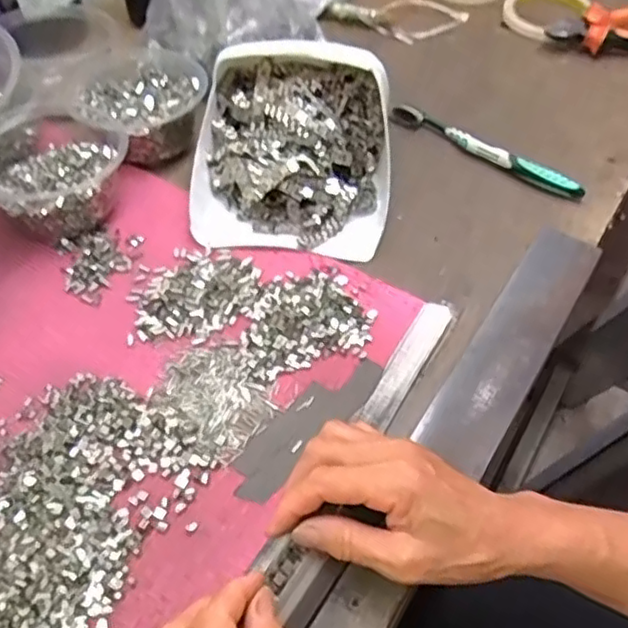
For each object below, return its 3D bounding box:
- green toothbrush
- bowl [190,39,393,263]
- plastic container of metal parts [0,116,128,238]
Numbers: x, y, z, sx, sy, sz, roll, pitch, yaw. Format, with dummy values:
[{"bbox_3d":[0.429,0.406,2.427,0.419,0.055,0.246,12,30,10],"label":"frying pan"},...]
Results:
[{"bbox_3d":[0.148,-0.145,0.582,0.183,0.017,0.015,31,59,21],"label":"green toothbrush"},{"bbox_3d":[-0.017,-0.136,0.531,0.155,0.079,0.155,6,54,4],"label":"bowl"},{"bbox_3d":[-0.211,-0.115,0.524,0.110,0.059,0.120,0,54,0],"label":"plastic container of metal parts"}]

